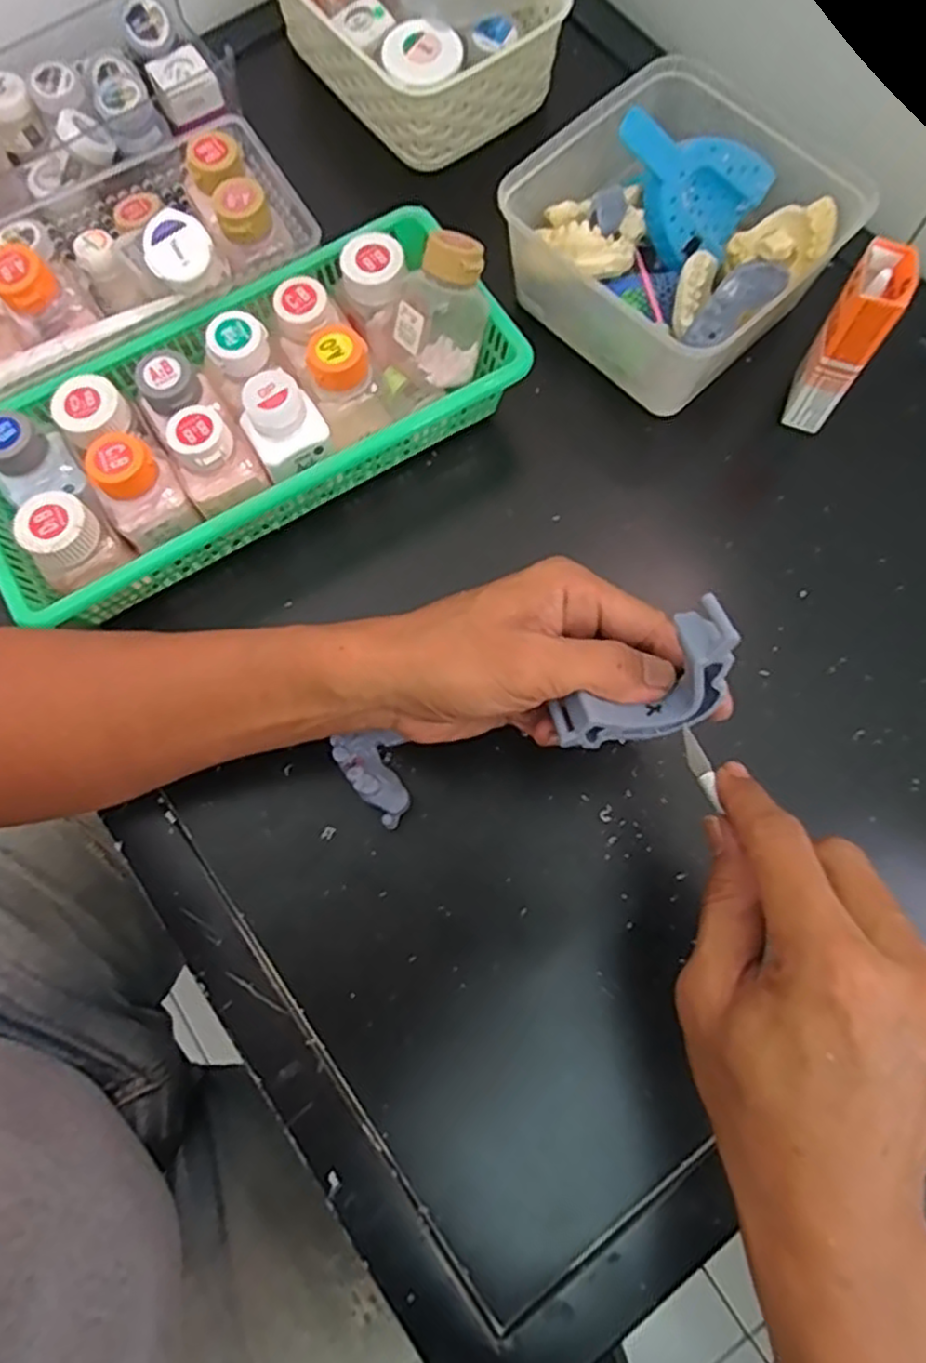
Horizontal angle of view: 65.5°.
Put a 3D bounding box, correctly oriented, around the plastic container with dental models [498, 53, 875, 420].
[{"bbox_3d":[0.129,-0.266,0.435,0.163,0.077,0.164,43,78,12],"label":"plastic container with dental models"}]

